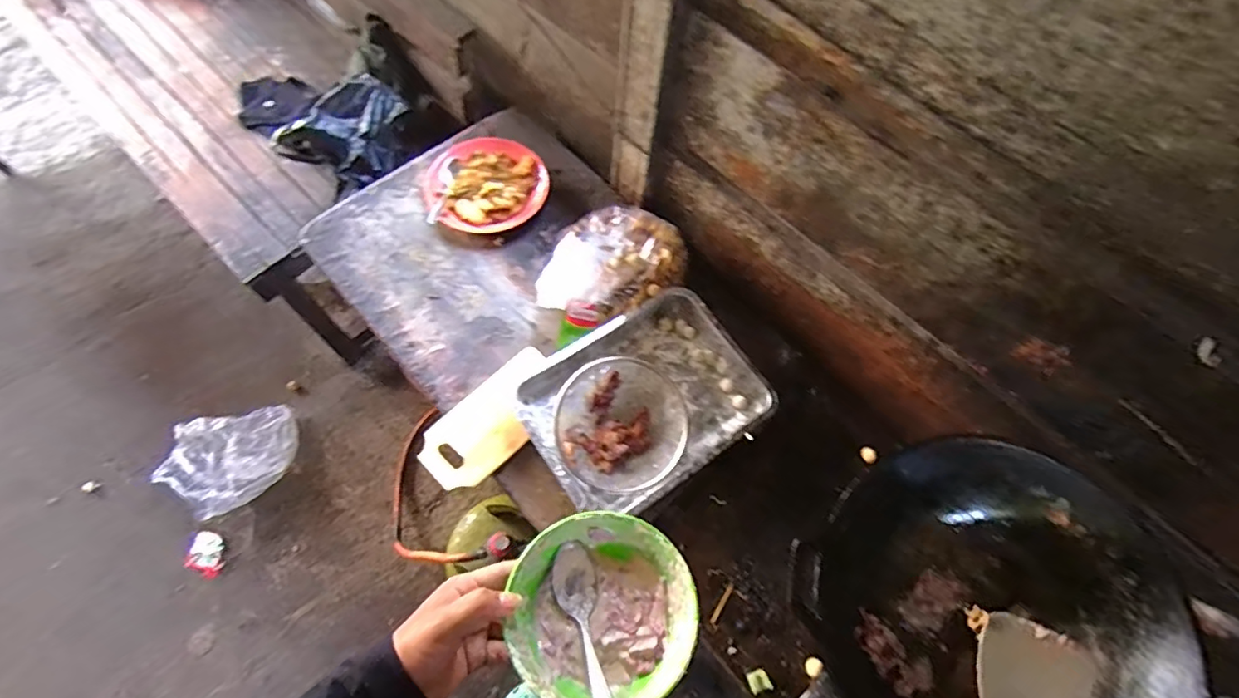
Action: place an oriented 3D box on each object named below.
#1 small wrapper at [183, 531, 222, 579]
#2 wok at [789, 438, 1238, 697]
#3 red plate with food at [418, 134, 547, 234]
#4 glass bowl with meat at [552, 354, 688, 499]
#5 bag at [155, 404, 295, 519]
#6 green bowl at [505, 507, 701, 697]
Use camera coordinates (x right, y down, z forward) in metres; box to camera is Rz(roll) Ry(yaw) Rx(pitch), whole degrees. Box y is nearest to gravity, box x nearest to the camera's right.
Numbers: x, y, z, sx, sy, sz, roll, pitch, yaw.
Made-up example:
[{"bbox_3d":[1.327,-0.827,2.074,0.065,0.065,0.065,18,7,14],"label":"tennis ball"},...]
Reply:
[{"bbox_3d":[-0.946,0.470,1.295,0.076,0.031,0.087,17,66,4],"label":"small wrapper"},{"bbox_3d":[0.415,0.297,0.626,0.358,0.147,0.374,-40,74,-18],"label":"wok"},{"bbox_3d":[-0.245,-0.304,1.034,0.218,0.050,0.208,1,66,-3],"label":"red plate with food"},{"bbox_3d":[0.002,0.109,0.824,0.185,0.049,0.190,1,66,-3],"label":"glass bowl with meat"},{"bbox_3d":[-0.932,0.270,1.351,0.266,0.125,0.229,-13,68,-9],"label":"bag"},{"bbox_3d":[-0.011,0.206,0.455,0.140,0.048,0.140,1,66,-3],"label":"green bowl"}]

